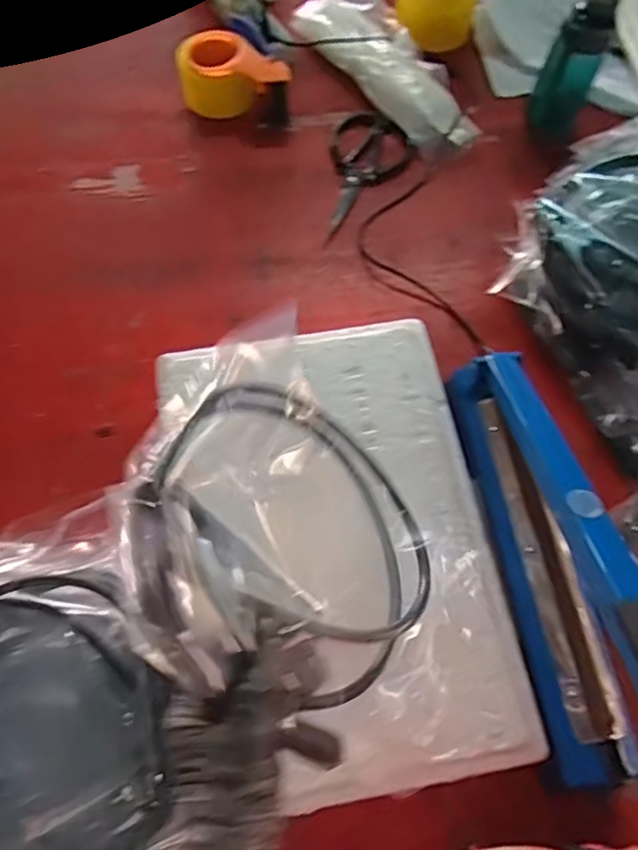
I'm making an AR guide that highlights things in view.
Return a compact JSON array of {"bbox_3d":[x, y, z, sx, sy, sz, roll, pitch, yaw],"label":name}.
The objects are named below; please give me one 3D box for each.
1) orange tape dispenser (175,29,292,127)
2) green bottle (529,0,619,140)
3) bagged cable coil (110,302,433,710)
[{"bbox_3d":[-0.115,-0.471,0.853,0.152,0.075,0.094,1,66,-1],"label":"orange tape dispenser"},{"bbox_3d":[0.328,-0.464,0.804,0.069,0.169,0.054,21,44,7],"label":"green bottle"},{"bbox_3d":[-0.016,0.071,0.426,0.238,0.050,0.239,24,56,-43],"label":"bagged cable coil"}]

